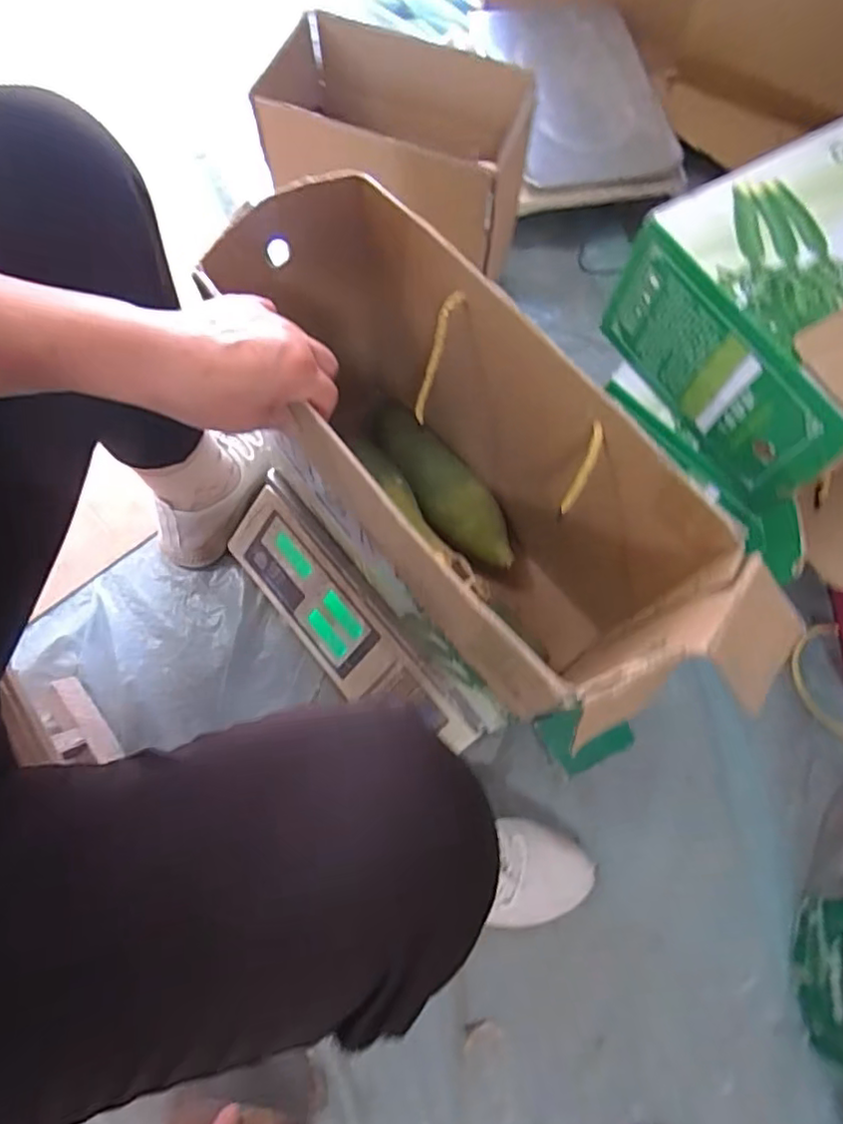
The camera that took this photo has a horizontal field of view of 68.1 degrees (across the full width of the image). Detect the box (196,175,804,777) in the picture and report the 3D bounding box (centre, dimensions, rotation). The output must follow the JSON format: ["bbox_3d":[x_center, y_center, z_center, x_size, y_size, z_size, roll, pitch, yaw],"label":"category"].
[{"bbox_3d":[0.024,-0.049,0.467,0.162,0.217,0.444,-37,74,-15],"label":"box"}]

